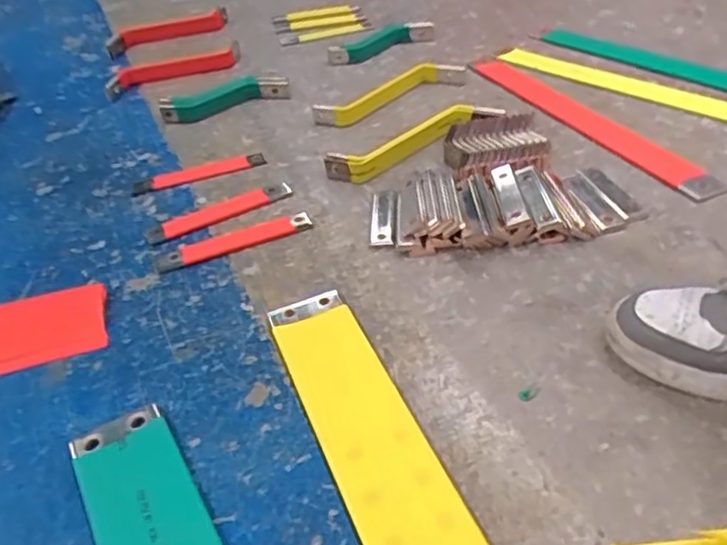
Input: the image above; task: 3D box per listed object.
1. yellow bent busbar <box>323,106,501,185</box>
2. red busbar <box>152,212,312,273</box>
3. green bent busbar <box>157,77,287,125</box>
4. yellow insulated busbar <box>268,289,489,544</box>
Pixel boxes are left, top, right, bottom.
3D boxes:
[{"bbox_3d":[0.070,-0.183,0.875,0.260,0.034,0.061,-25,43,-20],"label":"yellow bent busbar"},{"bbox_3d":[-0.153,-0.038,0.757,0.186,0.006,0.036,-21,42,-16],"label":"red busbar"},{"bbox_3d":[-0.226,-0.287,1.041,0.203,0.038,0.044,-18,41,-13],"label":"green bent busbar"},{"bbox_3d":[0.013,0.148,0.516,0.080,0.012,0.396,-19,41,-13],"label":"yellow insulated busbar"}]

